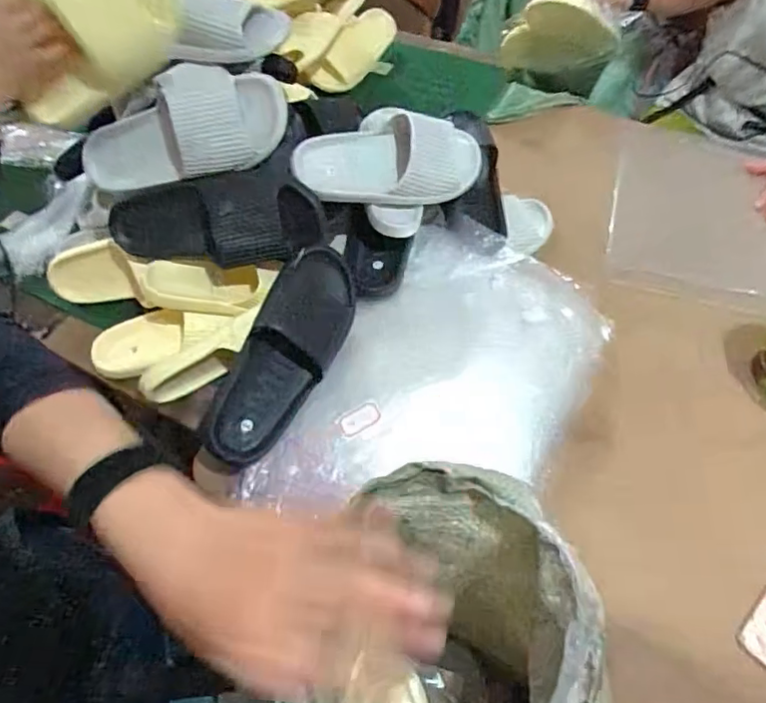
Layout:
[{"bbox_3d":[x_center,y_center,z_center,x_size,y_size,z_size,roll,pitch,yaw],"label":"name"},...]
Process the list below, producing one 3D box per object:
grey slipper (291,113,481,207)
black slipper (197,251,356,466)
[{"bbox_3d":[0.008,-0.259,0.804,0.262,0.078,0.117,-8,87,-15],"label":"grey slipper"},{"bbox_3d":[-0.126,-0.003,0.701,0.102,0.088,0.285,26,82,15],"label":"black slipper"}]

